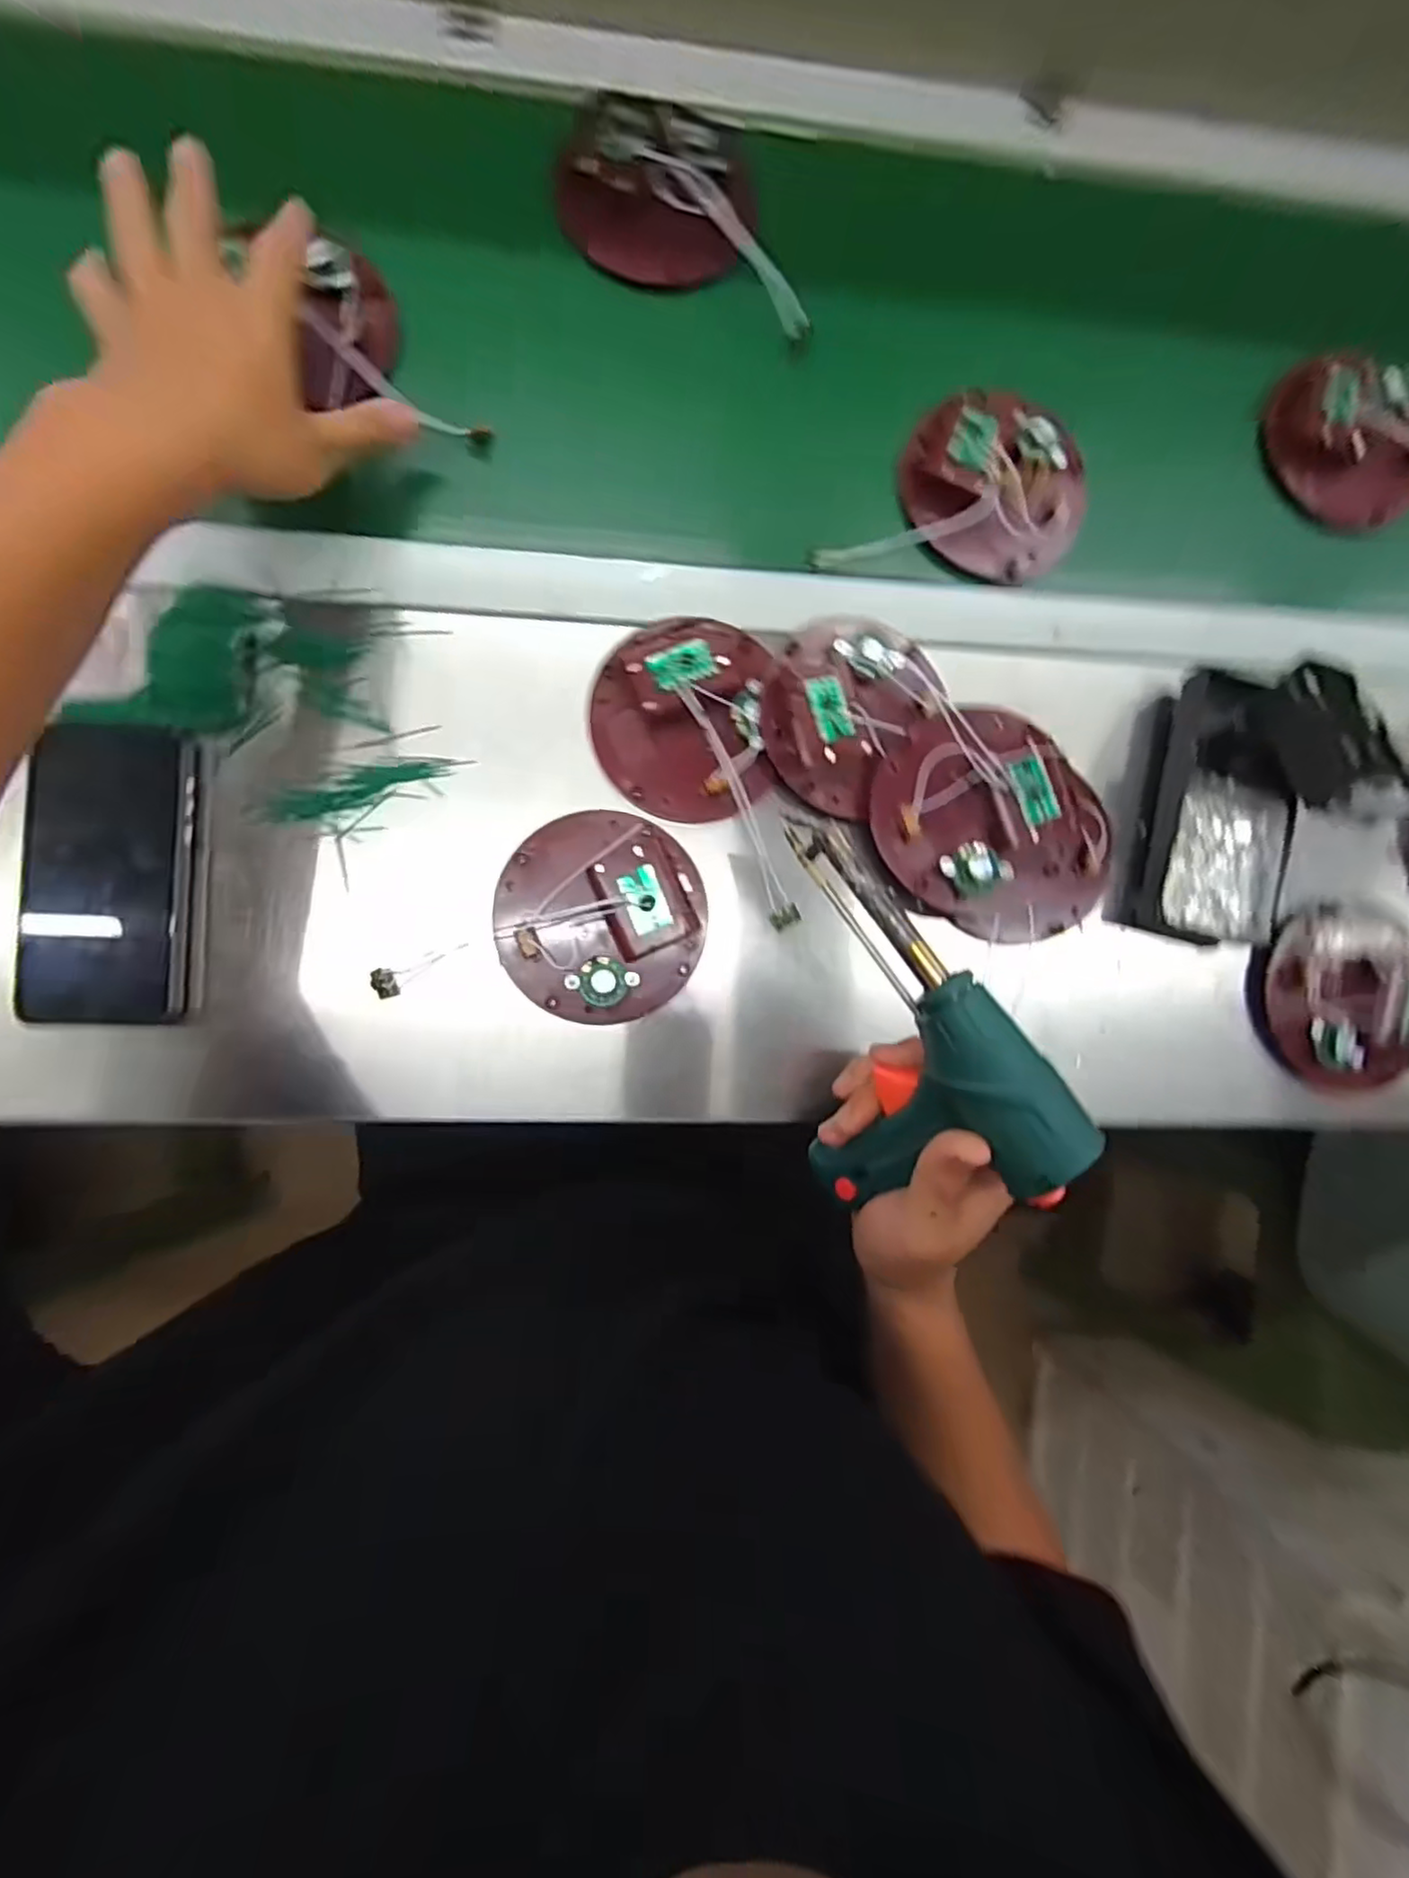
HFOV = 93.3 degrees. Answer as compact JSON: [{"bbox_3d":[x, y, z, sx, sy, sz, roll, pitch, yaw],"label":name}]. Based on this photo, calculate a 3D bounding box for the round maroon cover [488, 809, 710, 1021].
[{"bbox_3d":[-0.059,-0.013,0.381,0.118,0.023,0.116,0,86,-6],"label":"round maroon cover"}]

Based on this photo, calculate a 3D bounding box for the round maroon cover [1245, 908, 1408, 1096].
[{"bbox_3d":[0.411,0.039,0.421,0.116,0.020,0.114,0,86,-6],"label":"round maroon cover"}]

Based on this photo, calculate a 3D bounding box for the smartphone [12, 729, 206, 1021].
[{"bbox_3d":[-0.321,-0.034,0.360,0.082,0.018,0.156,1,86,-6],"label":"smartphone"}]

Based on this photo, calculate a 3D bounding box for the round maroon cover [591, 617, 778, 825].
[{"bbox_3d":[-0.012,-0.128,0.388,0.102,0.021,0.115,-2,87,-6],"label":"round maroon cover"}]

